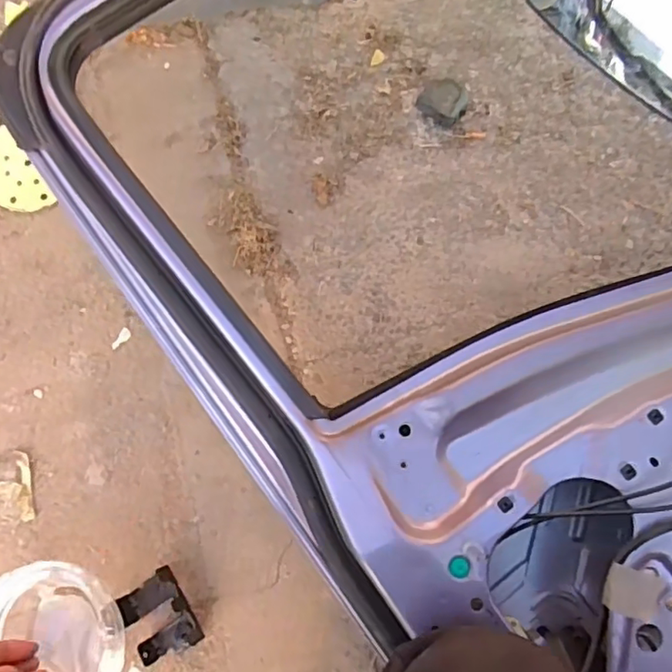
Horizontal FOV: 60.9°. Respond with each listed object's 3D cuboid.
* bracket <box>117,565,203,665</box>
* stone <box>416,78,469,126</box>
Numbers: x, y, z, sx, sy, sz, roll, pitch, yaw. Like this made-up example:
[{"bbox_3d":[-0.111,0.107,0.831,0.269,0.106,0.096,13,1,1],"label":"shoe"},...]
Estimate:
[{"bbox_3d":[-0.199,0.316,0.640,0.066,0.030,0.086,-30,68,-12],"label":"bracket"},{"bbox_3d":[0.163,-0.362,0.868,0.076,0.033,0.090,10,66,6],"label":"stone"}]

